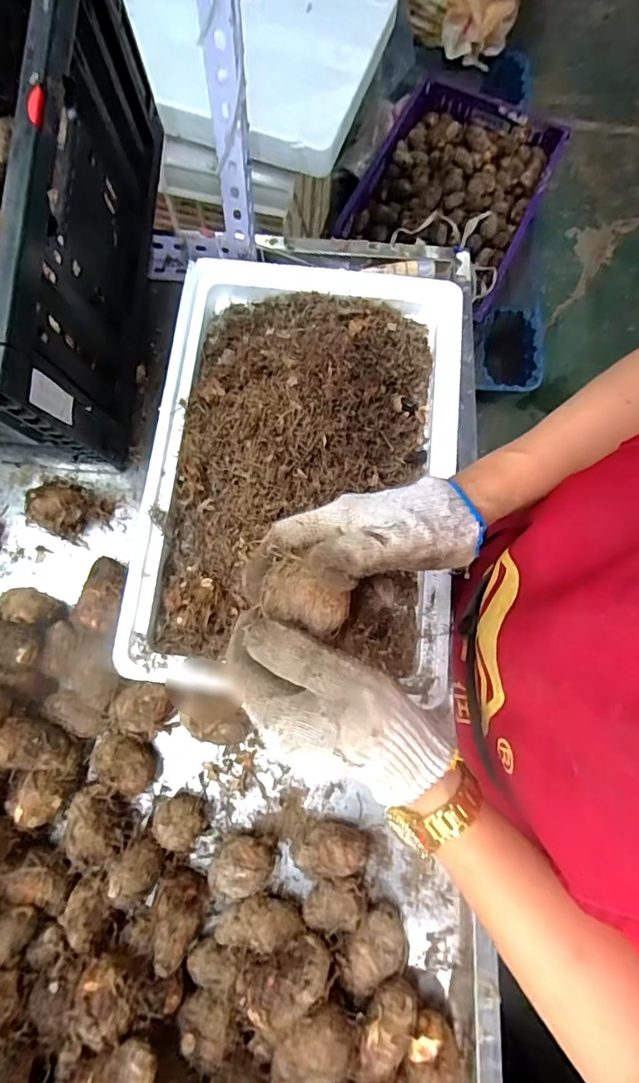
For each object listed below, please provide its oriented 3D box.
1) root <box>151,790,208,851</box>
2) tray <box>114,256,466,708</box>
[{"bbox_3d":[-0.121,0.245,0.446,0.042,0.042,0.039,0,76,-2],"label":"root"},{"bbox_3d":[-0.013,-0.084,0.481,0.298,0.097,0.437,6,76,0],"label":"tray"}]

